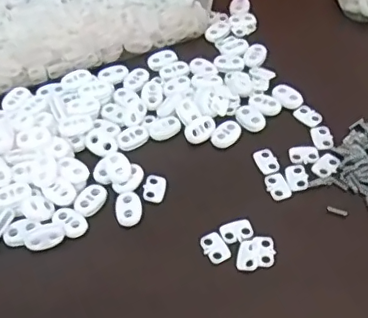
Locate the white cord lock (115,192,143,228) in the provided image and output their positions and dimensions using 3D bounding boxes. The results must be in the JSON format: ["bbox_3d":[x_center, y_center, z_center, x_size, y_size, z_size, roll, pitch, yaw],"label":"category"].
[{"bbox_3d":[-0.033,0.029,0.334,0.015,0.004,0.022,-12,55,-6],"label":"white cord lock"}]

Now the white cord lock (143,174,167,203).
[{"bbox_3d":[-0.018,0.017,0.344,0.013,0.004,0.020,6,55,7],"label":"white cord lock"}]

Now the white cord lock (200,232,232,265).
[{"bbox_3d":[0.018,0.050,0.318,0.013,0.004,0.019,-26,57,-16],"label":"white cord lock"}]

